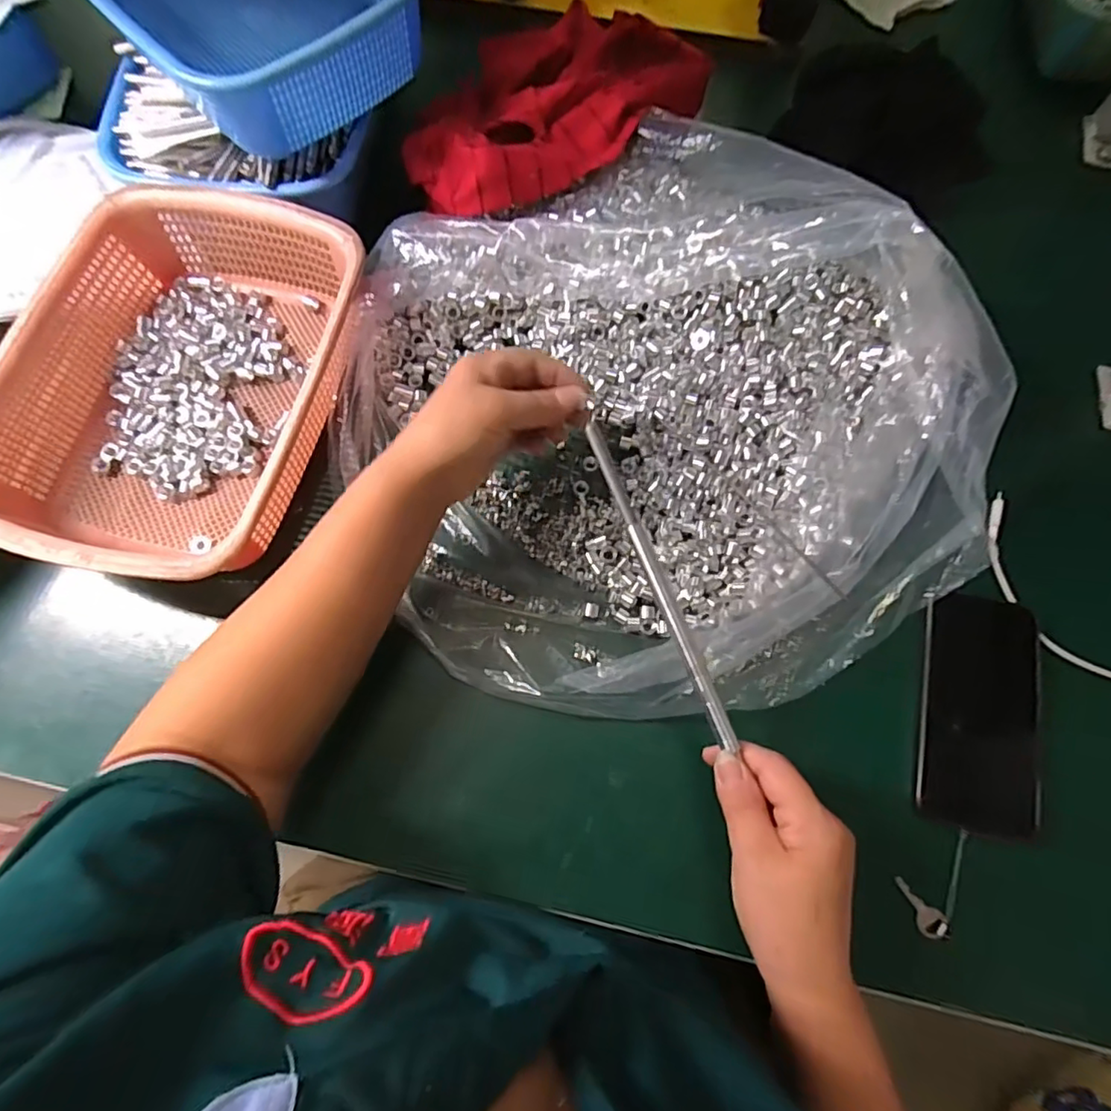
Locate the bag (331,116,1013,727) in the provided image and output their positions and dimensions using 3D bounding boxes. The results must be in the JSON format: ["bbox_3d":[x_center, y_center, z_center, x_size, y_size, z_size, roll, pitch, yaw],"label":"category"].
[{"bbox_3d":[0.081,-0.114,0.430,0.442,0.073,0.426,-17,74,-4],"label":"bag"}]

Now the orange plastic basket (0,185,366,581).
[{"bbox_3d":[-0.268,-0.125,0.432,0.211,0.075,0.287,13,74,3],"label":"orange plastic basket"}]

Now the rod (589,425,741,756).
[{"bbox_3d":[0.061,0.018,0.350,0.008,0.006,0.202,-23,90,-6],"label":"rod"}]

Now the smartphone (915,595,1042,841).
[{"bbox_3d":[0.289,0.105,0.399,0.075,0.013,0.150,11,73,2],"label":"smartphone"}]

